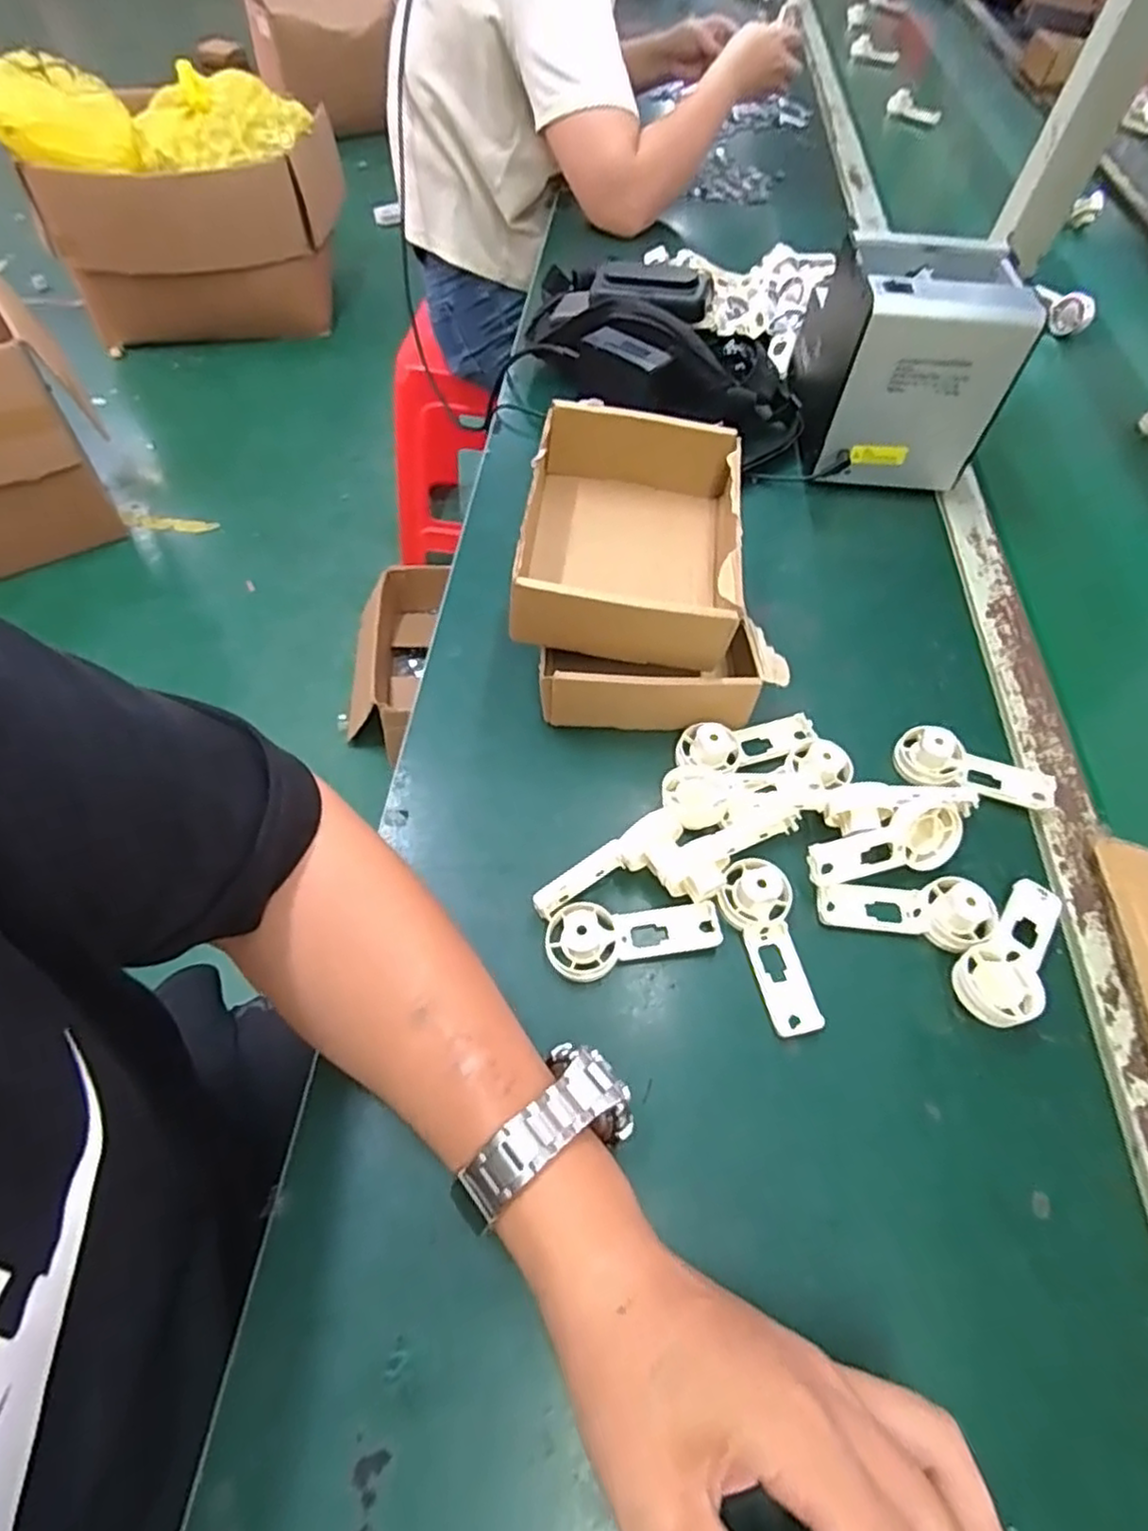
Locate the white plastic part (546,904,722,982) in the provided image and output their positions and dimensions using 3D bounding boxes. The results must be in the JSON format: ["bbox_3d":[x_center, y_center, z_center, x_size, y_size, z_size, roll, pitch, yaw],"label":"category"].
[{"bbox_3d":[0.032,0.089,0.370,0.094,0.027,0.037,-9,58,-8],"label":"white plastic part"}]

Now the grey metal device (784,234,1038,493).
[{"bbox_3d":[0.272,-0.342,0.576,0.127,0.137,0.152,5,57,1],"label":"grey metal device"}]

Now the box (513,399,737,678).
[{"bbox_3d":[0.035,-0.148,0.443,0.135,0.064,0.173,8,58,0],"label":"box"}]

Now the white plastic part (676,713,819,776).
[{"bbox_3d":[0.110,-0.018,0.440,0.094,0.026,0.038,-23,60,-16],"label":"white plastic part"}]

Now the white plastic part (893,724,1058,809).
[{"bbox_3d":[0.255,0.004,0.436,0.094,0.032,0.034,16,58,8],"label":"white plastic part"}]

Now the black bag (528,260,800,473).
[{"bbox_3d":[0.060,-0.386,0.624,0.293,0.085,0.131,34,62,19],"label":"black bag"}]

